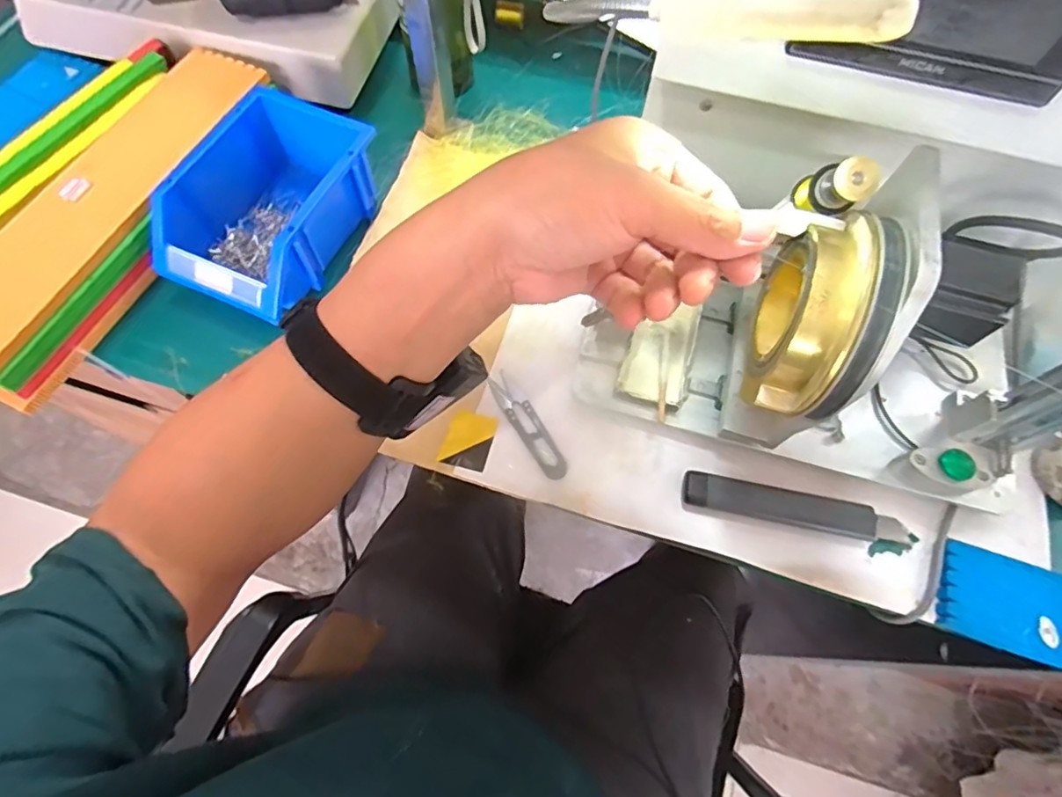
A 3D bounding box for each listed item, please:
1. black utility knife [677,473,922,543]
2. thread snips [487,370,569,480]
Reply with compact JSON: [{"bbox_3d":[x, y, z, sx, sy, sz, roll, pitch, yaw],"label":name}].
[{"bbox_3d":[0.205,0.085,0.427,0.175,0.009,0.028,10,67,2],"label":"black utility knife"},{"bbox_3d":[-0.003,0.021,0.449,0.021,0.005,0.100,-30,71,-14],"label":"thread snips"}]

